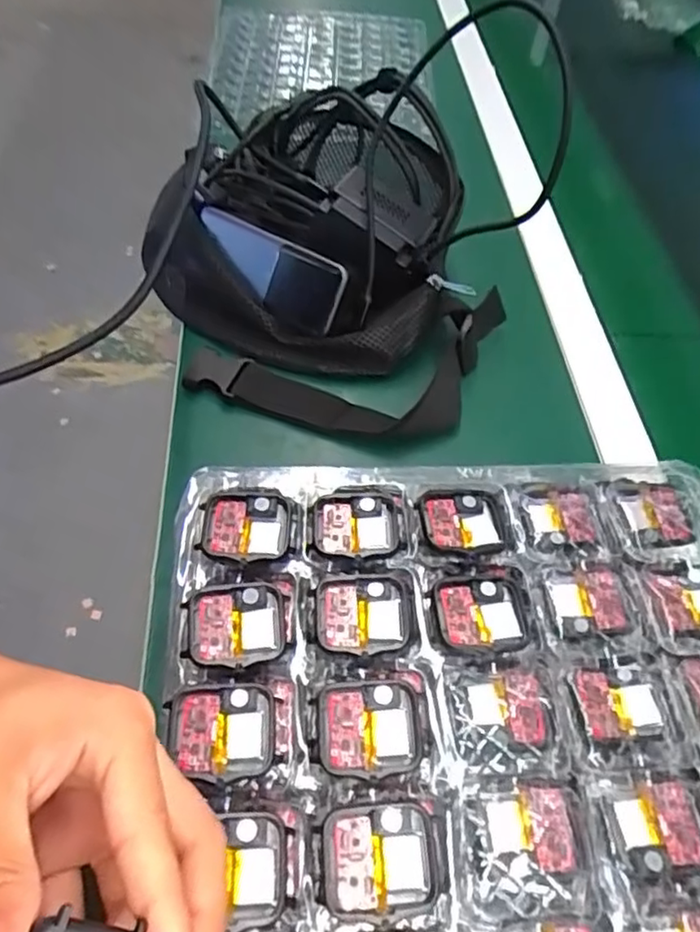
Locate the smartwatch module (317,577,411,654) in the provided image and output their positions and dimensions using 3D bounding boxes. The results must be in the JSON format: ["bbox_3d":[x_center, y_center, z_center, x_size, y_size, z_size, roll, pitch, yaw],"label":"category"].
[{"bbox_3d":[0.006,0.069,0.300,0.044,0.004,0.036,-2,56,-6],"label":"smartwatch module"}]

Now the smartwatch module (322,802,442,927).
[{"bbox_3d":[0.012,0.151,0.245,0.044,0.007,0.037,1,55,-4],"label":"smartwatch module"}]

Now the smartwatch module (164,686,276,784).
[{"bbox_3d":[-0.054,0.112,0.267,0.044,0.005,0.035,0,55,-5],"label":"smartwatch module"}]

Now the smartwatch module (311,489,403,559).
[{"bbox_3d":[0.004,0.030,0.330,0.045,0.005,0.039,3,55,-3],"label":"smartwatch module"}]

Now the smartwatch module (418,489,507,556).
[{"bbox_3d":[0.060,0.028,0.332,0.045,0.005,0.037,-5,56,-8],"label":"smartwatch module"}]

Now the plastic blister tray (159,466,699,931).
[{"bbox_3d":[0.066,0.115,0.283,0.285,0.024,0.268,0,55,-2],"label":"plastic blister tray"}]

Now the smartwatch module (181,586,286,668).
[{"bbox_3d":[-0.052,0.072,0.292,0.045,0.006,0.035,-4,56,-8],"label":"smartwatch module"}]

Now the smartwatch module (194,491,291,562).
[{"bbox_3d":[-0.053,0.031,0.324,0.044,0.007,0.037,2,55,-3],"label":"smartwatch module"}]

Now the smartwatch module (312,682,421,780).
[{"bbox_3d":[0.008,0.110,0.271,0.043,0.005,0.036,1,55,-4],"label":"smartwatch module"}]

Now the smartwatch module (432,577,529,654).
[{"bbox_3d":[0.062,0.070,0.304,0.043,0.004,0.037,-4,56,-8],"label":"smartwatch module"}]

